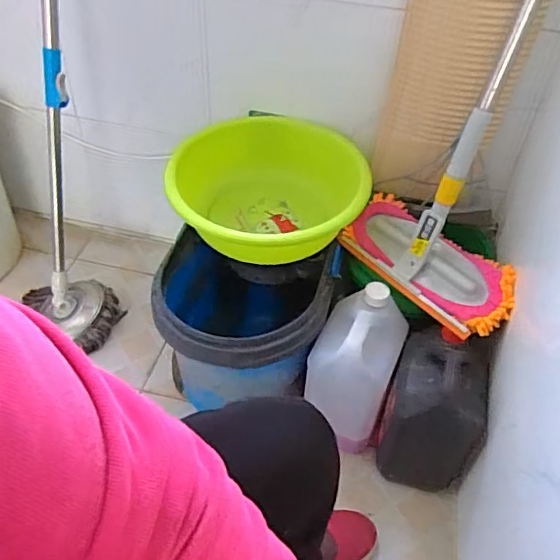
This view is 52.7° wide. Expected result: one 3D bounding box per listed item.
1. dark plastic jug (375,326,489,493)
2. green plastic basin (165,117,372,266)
[{"bbox_3d":[0.243,0.211,0.913,0.136,0.240,0.160,15,47,11],"label":"dark plastic jug"},{"bbox_3d":[-0.025,-0.140,0.971,0.316,0.135,0.319,2,46,-2],"label":"green plastic basin"}]

